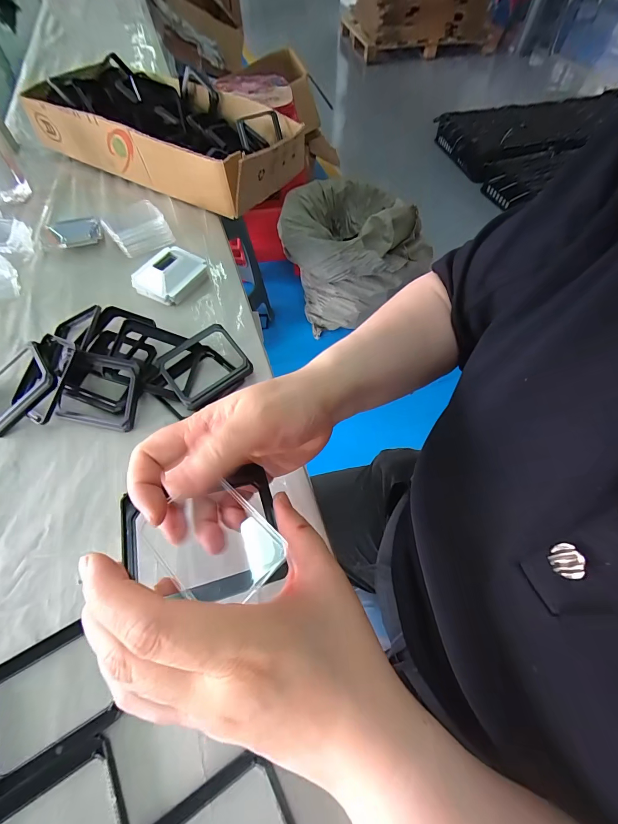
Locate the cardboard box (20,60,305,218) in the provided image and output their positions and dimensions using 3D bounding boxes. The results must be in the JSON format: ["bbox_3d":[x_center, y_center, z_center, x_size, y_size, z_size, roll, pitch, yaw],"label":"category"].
[{"bbox_3d":[-0.217,-0.454,0.550,0.392,0.091,0.221,25,62,14],"label":"cardboard box"}]

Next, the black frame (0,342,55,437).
[{"bbox_3d":[-0.282,-0.022,0.329,0.080,0.015,0.074,-42,64,-1],"label":"black frame"}]

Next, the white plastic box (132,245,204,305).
[{"bbox_3d":[-0.170,-0.171,0.423,0.059,0.031,0.077,28,63,15],"label":"white plastic box"}]

